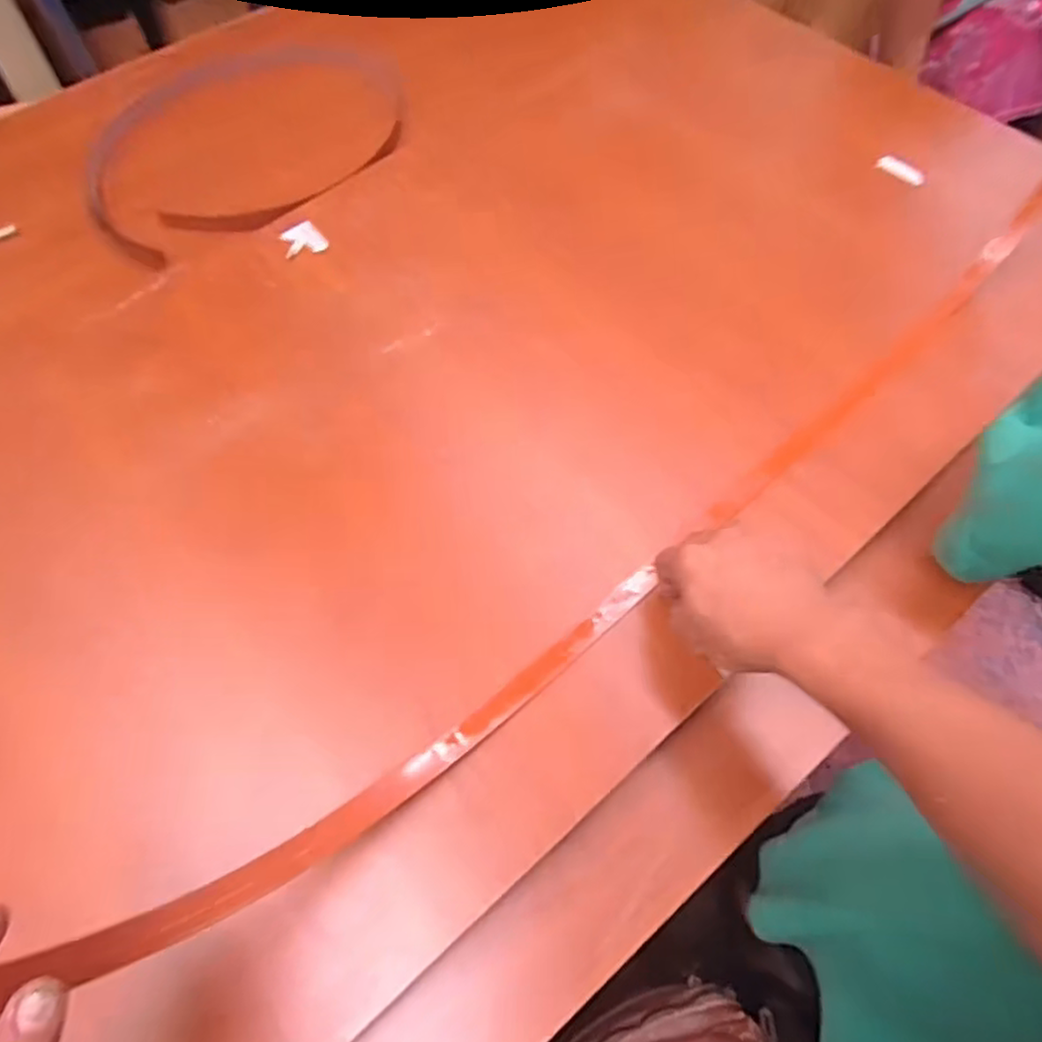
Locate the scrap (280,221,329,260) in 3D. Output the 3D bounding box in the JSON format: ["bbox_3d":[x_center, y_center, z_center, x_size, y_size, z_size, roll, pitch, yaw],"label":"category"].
[{"bbox_3d":[-0.229,-0.295,0.718,0.043,0.013,0.044,-1,60,2],"label":"scrap"}]

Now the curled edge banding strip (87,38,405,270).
[{"bbox_3d":[-0.351,-0.501,0.866,0.389,0.035,0.438,-11,62,-4],"label":"curled edge banding strip"}]

